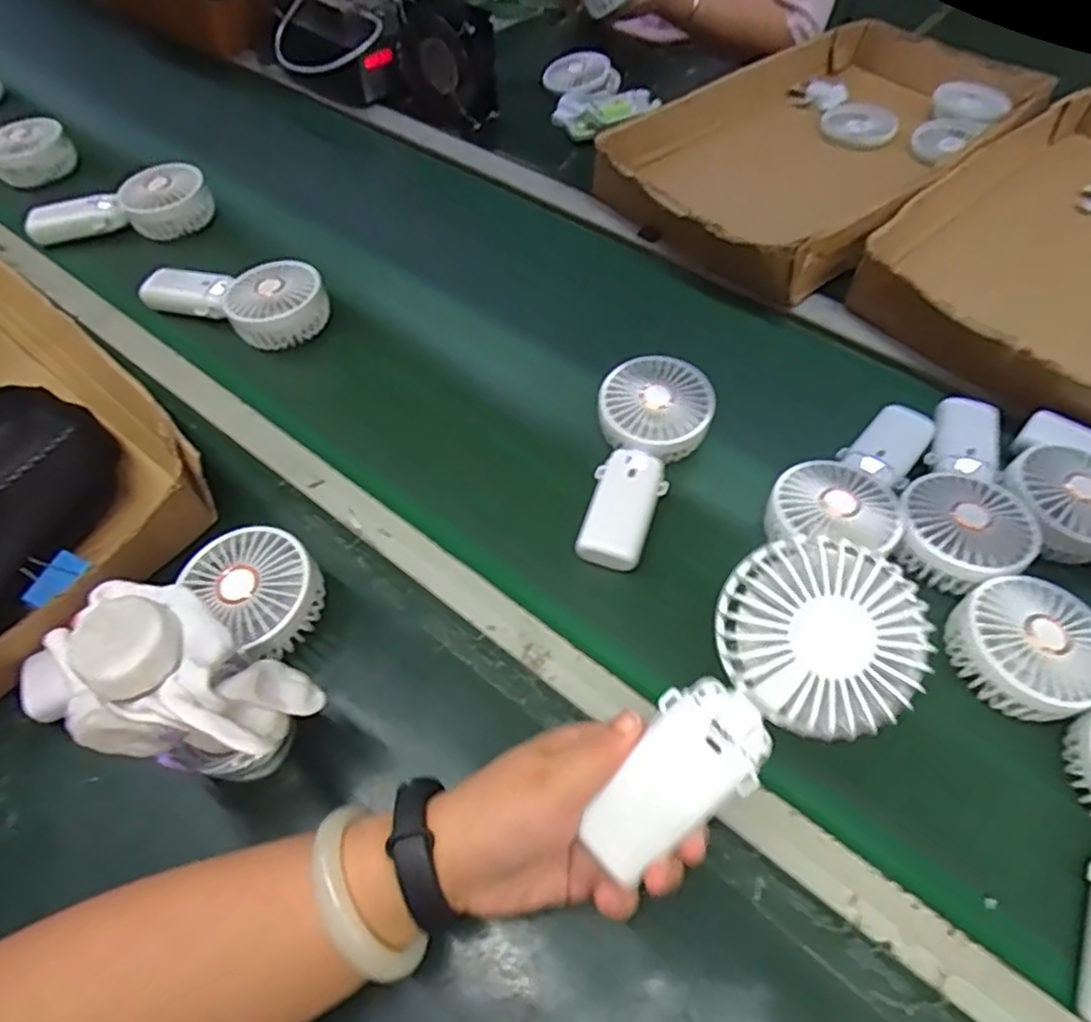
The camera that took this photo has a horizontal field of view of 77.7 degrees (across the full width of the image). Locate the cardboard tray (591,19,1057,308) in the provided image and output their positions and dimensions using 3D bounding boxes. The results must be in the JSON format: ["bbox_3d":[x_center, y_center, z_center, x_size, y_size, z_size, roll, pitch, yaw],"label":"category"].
[{"bbox_3d":[0.339,-0.456,0.803,0.577,0.061,0.315,-38,62,-24],"label":"cardboard tray"}]

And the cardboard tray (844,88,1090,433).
[{"bbox_3d":[0.568,-0.270,0.685,0.539,0.064,0.324,-37,61,-24],"label":"cardboard tray"}]

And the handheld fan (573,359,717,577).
[{"bbox_3d":[0.074,-0.044,0.530,0.084,0.034,0.187,16,58,12],"label":"handheld fan"}]

